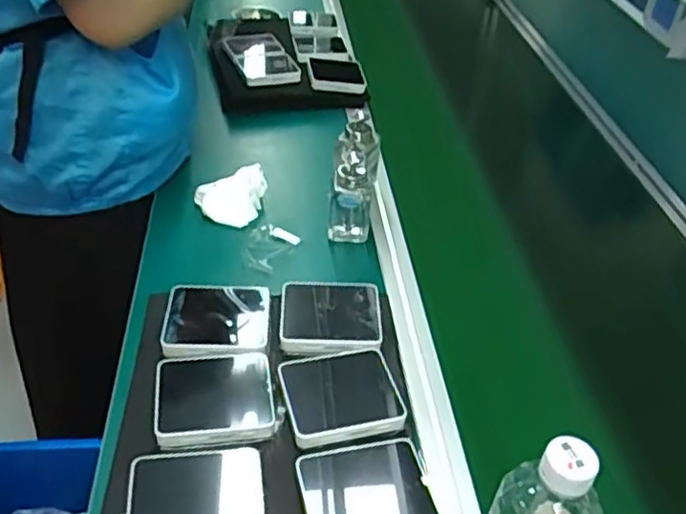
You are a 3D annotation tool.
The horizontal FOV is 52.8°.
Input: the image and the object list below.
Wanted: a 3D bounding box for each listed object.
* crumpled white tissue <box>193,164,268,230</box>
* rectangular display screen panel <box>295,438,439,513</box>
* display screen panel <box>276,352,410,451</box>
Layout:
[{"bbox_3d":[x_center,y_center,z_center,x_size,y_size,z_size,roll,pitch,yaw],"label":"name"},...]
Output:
[{"bbox_3d":[-0.147,-0.079,0.938,0.098,0.048,0.062,-10,41,-18],"label":"crumpled white tissue"},{"bbox_3d":[0.018,0.184,0.532,0.093,0.022,0.092,-6,40,-14],"label":"rectangular display screen panel"},{"bbox_3d":[-0.001,0.122,0.608,0.097,0.020,0.093,-6,40,-14],"label":"display screen panel"}]

